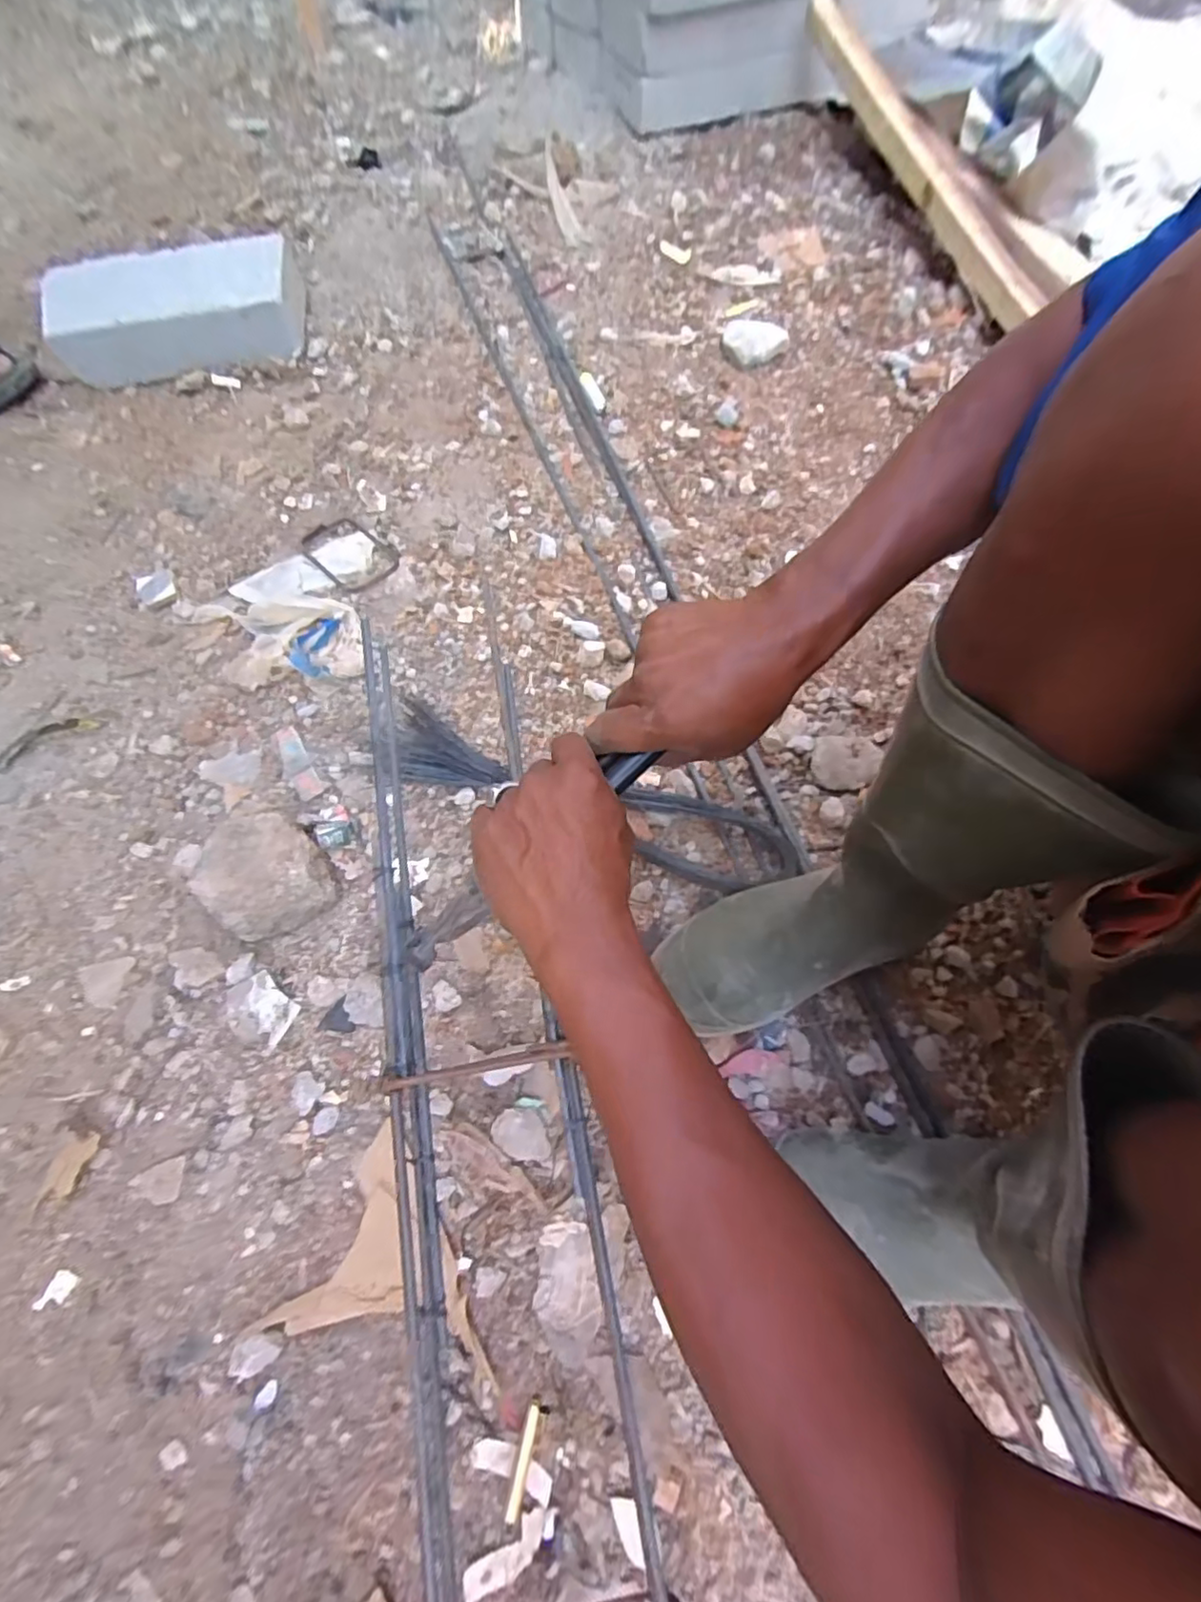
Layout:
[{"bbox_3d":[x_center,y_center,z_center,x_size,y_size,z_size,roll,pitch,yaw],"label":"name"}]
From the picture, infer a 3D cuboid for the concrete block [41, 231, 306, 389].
[{"bbox_3d":[-0.585,-0.693,0.868,0.321,0.079,0.192,-11,67,-6],"label":"concrete block"}]

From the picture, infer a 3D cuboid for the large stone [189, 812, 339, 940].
[{"bbox_3d":[-0.299,0.063,0.549,0.094,0.049,0.099,0,66,-1],"label":"large stone"}]

